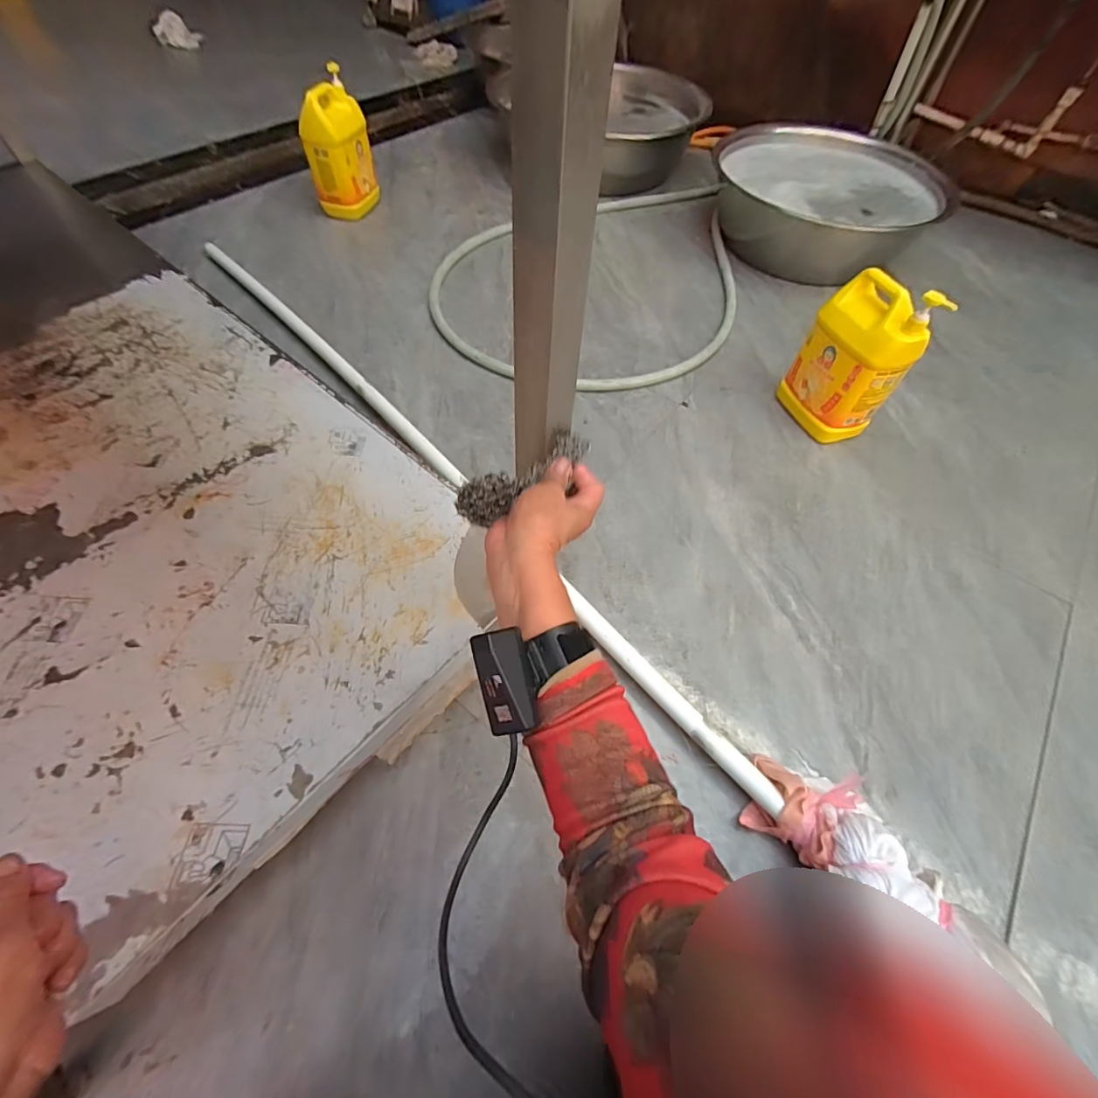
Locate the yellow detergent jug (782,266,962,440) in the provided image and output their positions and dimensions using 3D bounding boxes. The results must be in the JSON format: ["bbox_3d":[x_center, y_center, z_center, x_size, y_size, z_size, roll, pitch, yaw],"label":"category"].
[{"bbox_3d":[0.608,-0.378,0.994,0.110,0.300,0.190,-11,59,-10],"label":"yellow detergent jug"}]

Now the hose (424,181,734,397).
[{"bbox_3d":[0.185,-0.866,1.436,0.778,0.035,1.212,20,58,10],"label":"hose"}]

